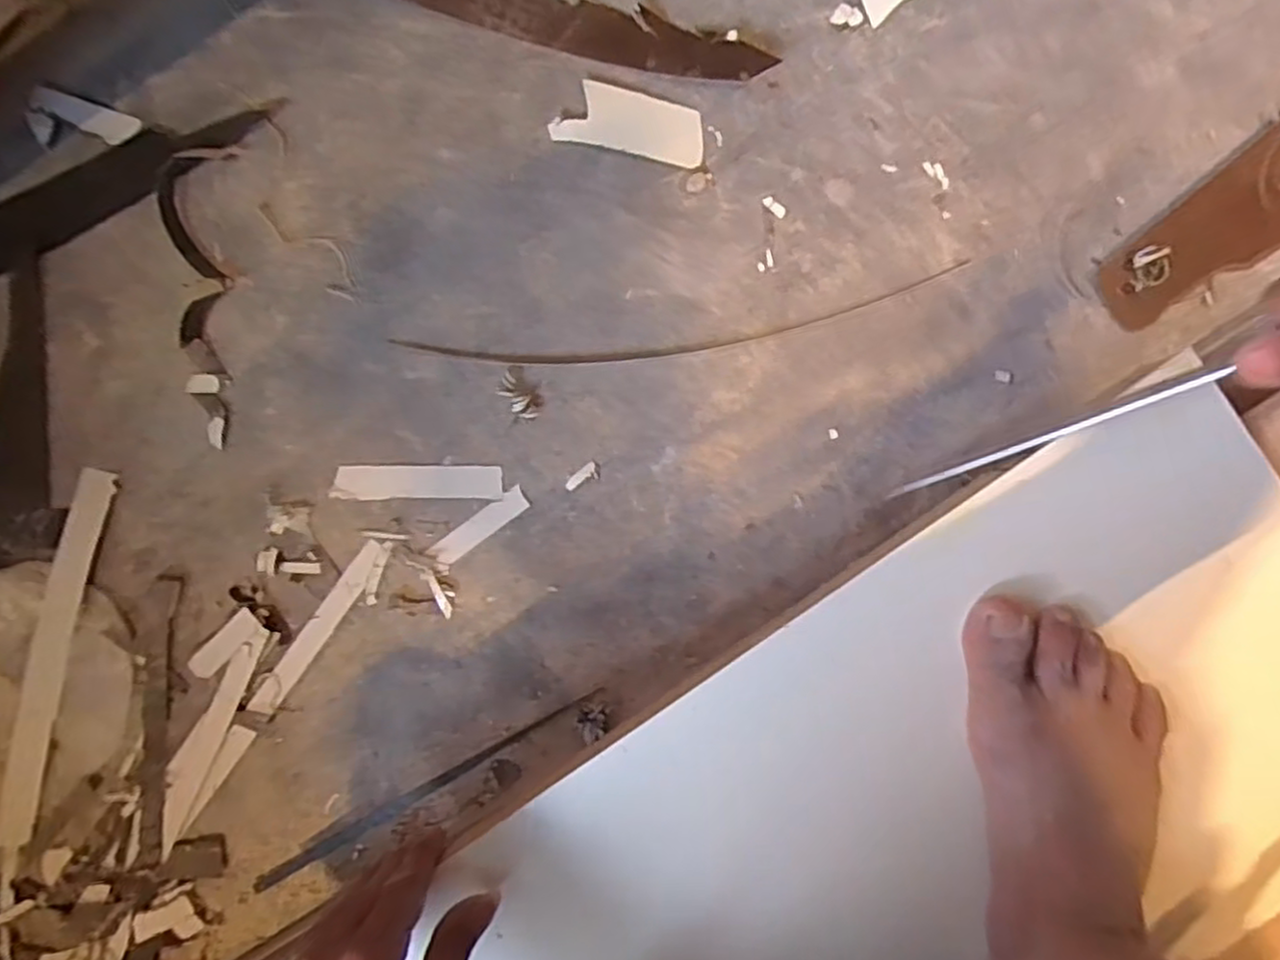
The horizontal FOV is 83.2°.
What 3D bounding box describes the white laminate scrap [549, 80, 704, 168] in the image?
[{"bbox_3d":[-0.007,-0.258,0.519,0.107,0.008,0.043,11,95,-1],"label":"white laminate scrap"}]

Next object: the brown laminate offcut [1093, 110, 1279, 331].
[{"bbox_3d":[0.479,-0.227,0.525,0.318,0.015,0.079,-41,94,3],"label":"brown laminate offcut"}]

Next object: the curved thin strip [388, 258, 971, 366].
[{"bbox_3d":[0.032,-0.113,0.538,0.417,0.009,0.039,-7,95,0],"label":"curved thin strip"}]

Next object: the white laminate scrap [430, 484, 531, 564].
[{"bbox_3d":[-0.121,0.036,0.548,0.082,0.007,0.019,-35,101,7],"label":"white laminate scrap"}]

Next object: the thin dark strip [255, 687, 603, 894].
[{"bbox_3d":[-0.161,0.238,0.556,0.293,0.013,0.018,-28,95,2],"label":"thin dark strip"}]

